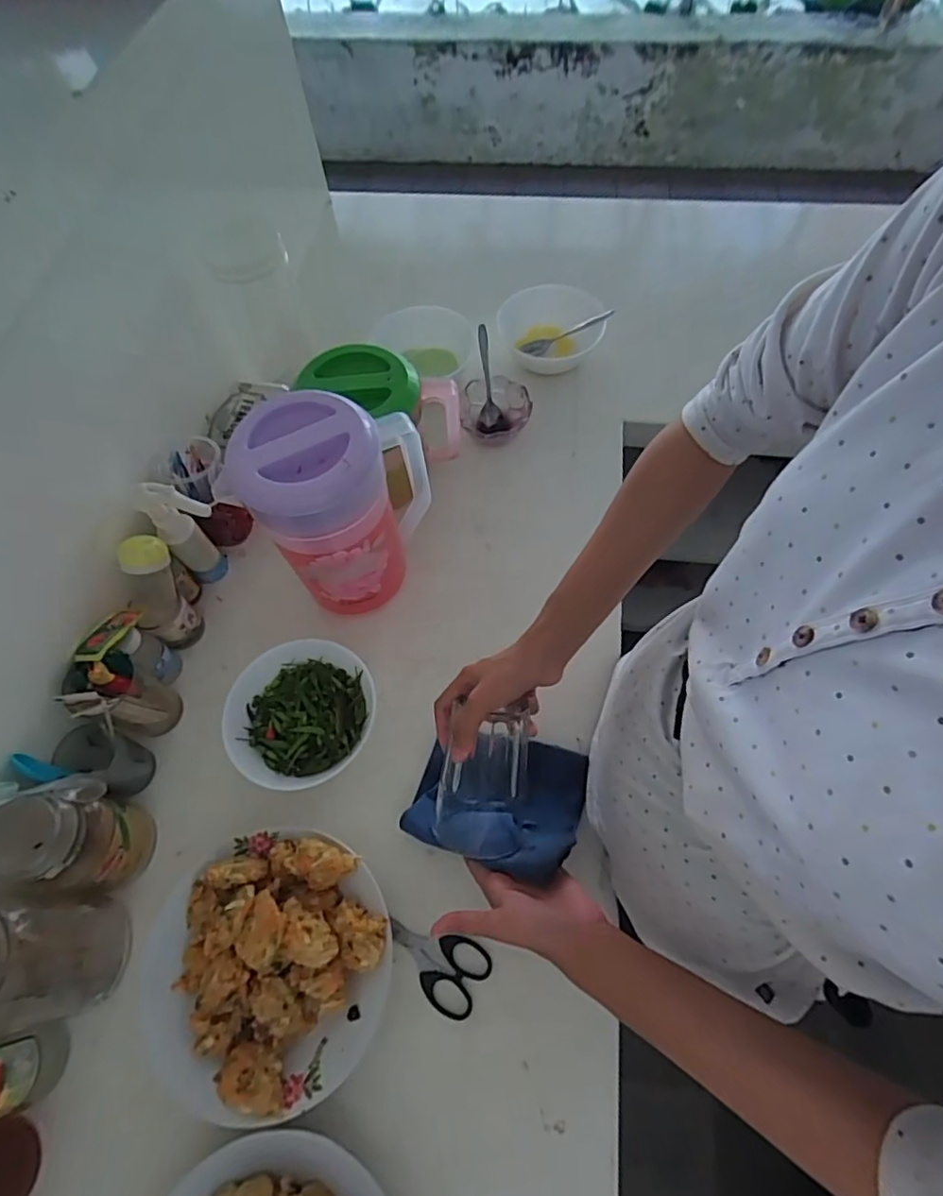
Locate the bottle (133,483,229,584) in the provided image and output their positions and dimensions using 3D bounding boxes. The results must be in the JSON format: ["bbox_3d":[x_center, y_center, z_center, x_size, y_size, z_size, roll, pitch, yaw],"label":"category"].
[{"bbox_3d":[-0.298,-0.070,0.624,0.055,0.157,0.033,-36,68,-15],"label":"bottle"}]

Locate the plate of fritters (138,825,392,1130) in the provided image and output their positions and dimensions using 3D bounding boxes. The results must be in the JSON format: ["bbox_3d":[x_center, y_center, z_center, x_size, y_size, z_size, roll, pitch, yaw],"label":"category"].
[{"bbox_3d":[-0.170,0.300,0.481,0.198,0.078,0.200,-1,64,2],"label":"plate of fritters"}]

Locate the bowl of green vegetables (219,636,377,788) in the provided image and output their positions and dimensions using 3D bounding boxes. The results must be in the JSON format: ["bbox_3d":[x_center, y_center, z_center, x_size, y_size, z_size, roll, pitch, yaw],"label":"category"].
[{"bbox_3d":[-0.167,0.119,0.587,0.144,0.052,0.136,-1,64,2],"label":"bowl of green vegetables"}]

